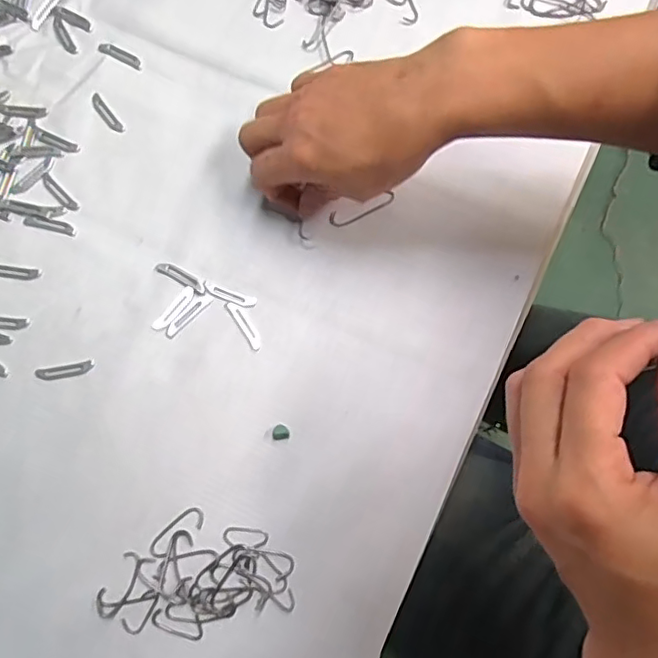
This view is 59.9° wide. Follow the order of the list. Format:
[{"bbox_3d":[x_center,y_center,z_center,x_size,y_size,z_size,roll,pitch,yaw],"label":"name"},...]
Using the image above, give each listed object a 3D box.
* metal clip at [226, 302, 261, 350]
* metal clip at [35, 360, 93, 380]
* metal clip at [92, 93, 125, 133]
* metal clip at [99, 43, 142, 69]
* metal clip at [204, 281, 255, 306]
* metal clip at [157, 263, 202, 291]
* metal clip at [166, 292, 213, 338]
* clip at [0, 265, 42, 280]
[{"bbox_3d":[-0.051,-0.003,0.345,0.006,0.004,0.033,-31,78,-8],"label":"metal clip"},{"bbox_3d":[-0.157,0.025,0.337,0.034,0.004,0.008,-9,76,-2],"label":"metal clip"},{"bbox_3d":[-0.150,-0.145,0.383,0.009,0.004,0.034,-37,78,-9],"label":"metal clip"},{"bbox_3d":[-0.145,-0.190,0.396,0.033,0.004,0.008,28,77,7],"label":"metal clip"},{"bbox_3d":[-0.061,-0.021,0.350,0.032,0.004,0.007,19,76,5],"label":"metal clip"},{"bbox_3d":[-0.092,-0.033,0.352,0.029,0.004,0.007,27,77,7],"label":"metal clip"},{"bbox_3d":[-0.085,-0.010,0.346,0.009,0.004,0.035,40,79,10],"label":"metal clip"},{"bbox_3d":[-0.197,-0.036,0.355,0.034,0.004,0.008,8,76,2],"label":"clip"}]

